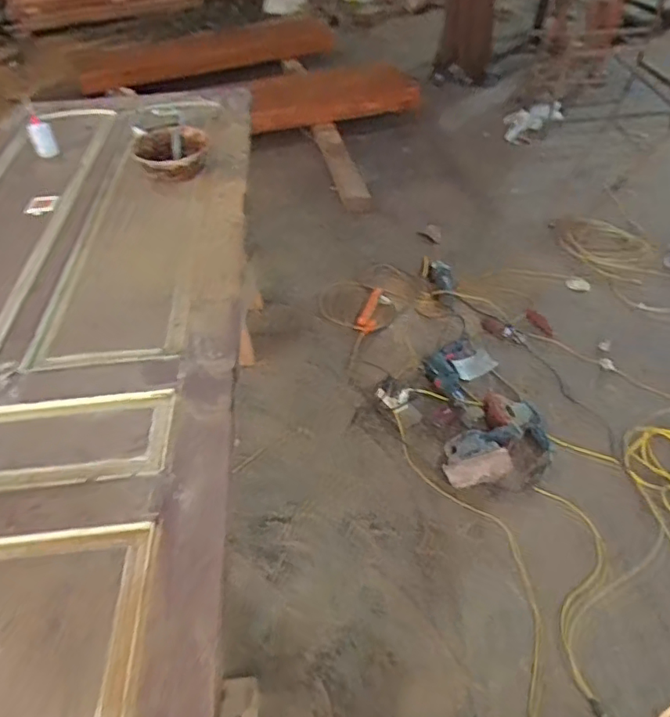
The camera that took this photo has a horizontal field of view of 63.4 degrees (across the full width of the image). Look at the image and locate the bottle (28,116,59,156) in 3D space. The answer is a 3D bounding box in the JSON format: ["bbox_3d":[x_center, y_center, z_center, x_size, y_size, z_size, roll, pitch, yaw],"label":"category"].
[{"bbox_3d":[-0.871,-0.662,1.615,0.064,0.112,0.058,-24,47,-20],"label":"bottle"}]

